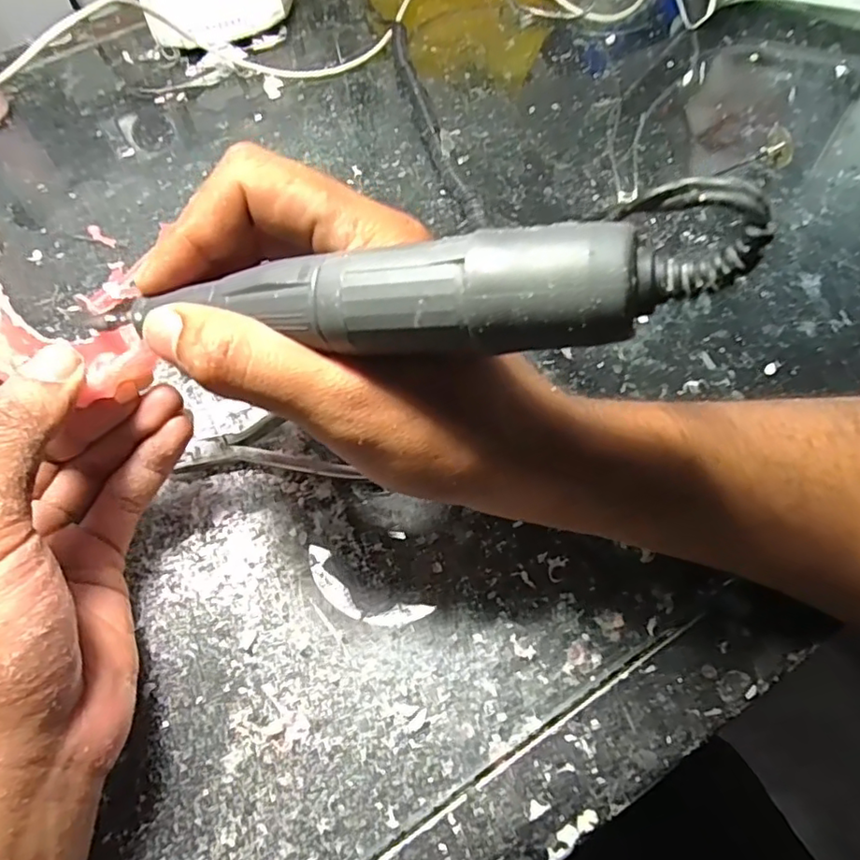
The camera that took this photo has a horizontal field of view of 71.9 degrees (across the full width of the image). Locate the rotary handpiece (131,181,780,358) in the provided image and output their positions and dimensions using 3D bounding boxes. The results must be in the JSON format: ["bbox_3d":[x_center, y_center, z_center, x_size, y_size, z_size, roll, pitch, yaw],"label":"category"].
[{"bbox_3d":[-0.001,-0.033,0.140,0.137,0.019,0.028,0,60,22],"label":"rotary handpiece"}]

